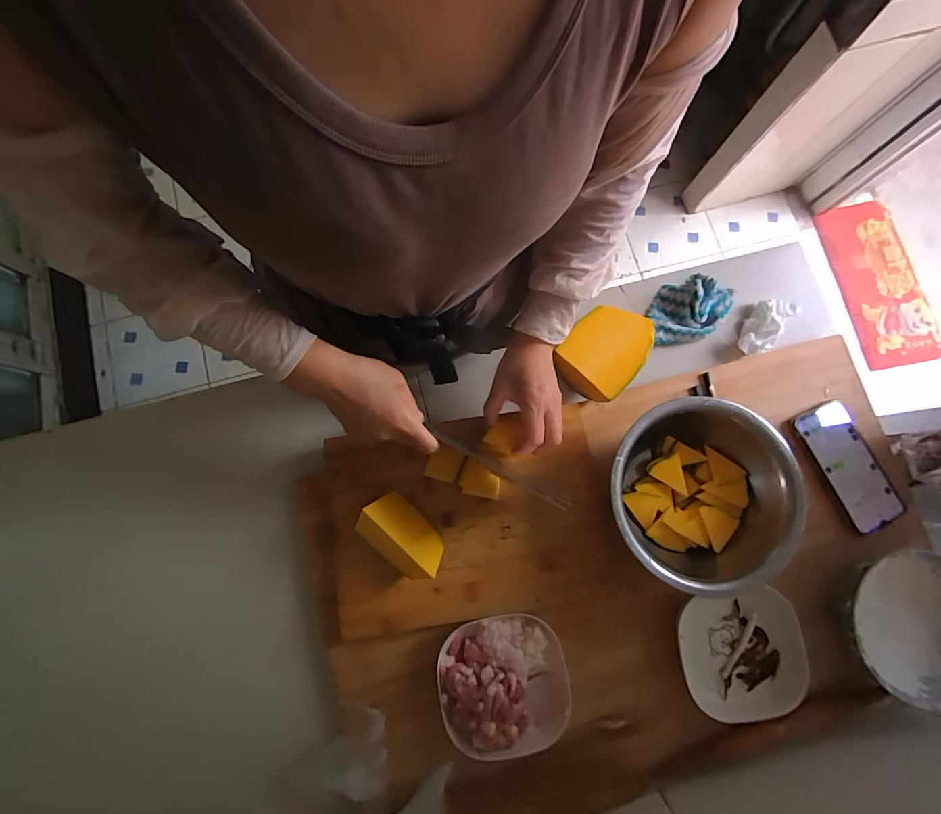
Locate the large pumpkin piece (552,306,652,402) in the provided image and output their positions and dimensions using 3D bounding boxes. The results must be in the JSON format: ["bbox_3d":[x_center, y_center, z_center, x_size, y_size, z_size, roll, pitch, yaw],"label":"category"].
[{"bbox_3d":[0.172,-0.069,0.550,0.095,0.055,0.116,34,82,4],"label":"large pumpkin piece"}]

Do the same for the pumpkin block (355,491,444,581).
[{"bbox_3d":[-0.079,0.149,0.472,0.064,0.043,0.101,-41,84,-7],"label":"pumpkin block"}]

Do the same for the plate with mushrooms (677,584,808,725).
[{"bbox_3d":[0.316,0.290,0.495,0.139,0.031,0.136,0,81,-1],"label":"plate with mushrooms"}]

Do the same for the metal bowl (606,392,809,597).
[{"bbox_3d":[0.256,0.097,0.491,0.201,0.085,0.194,0,81,-1],"label":"metal bowl"}]

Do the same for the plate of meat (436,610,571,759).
[{"bbox_3d":[0.038,0.314,0.469,0.138,0.041,0.139,0,78,0],"label":"plate of meat"}]

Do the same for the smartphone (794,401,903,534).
[{"bbox_3d":[0.484,0.075,0.533,0.071,0.011,0.158,-20,82,-4],"label":"smartphone"}]

